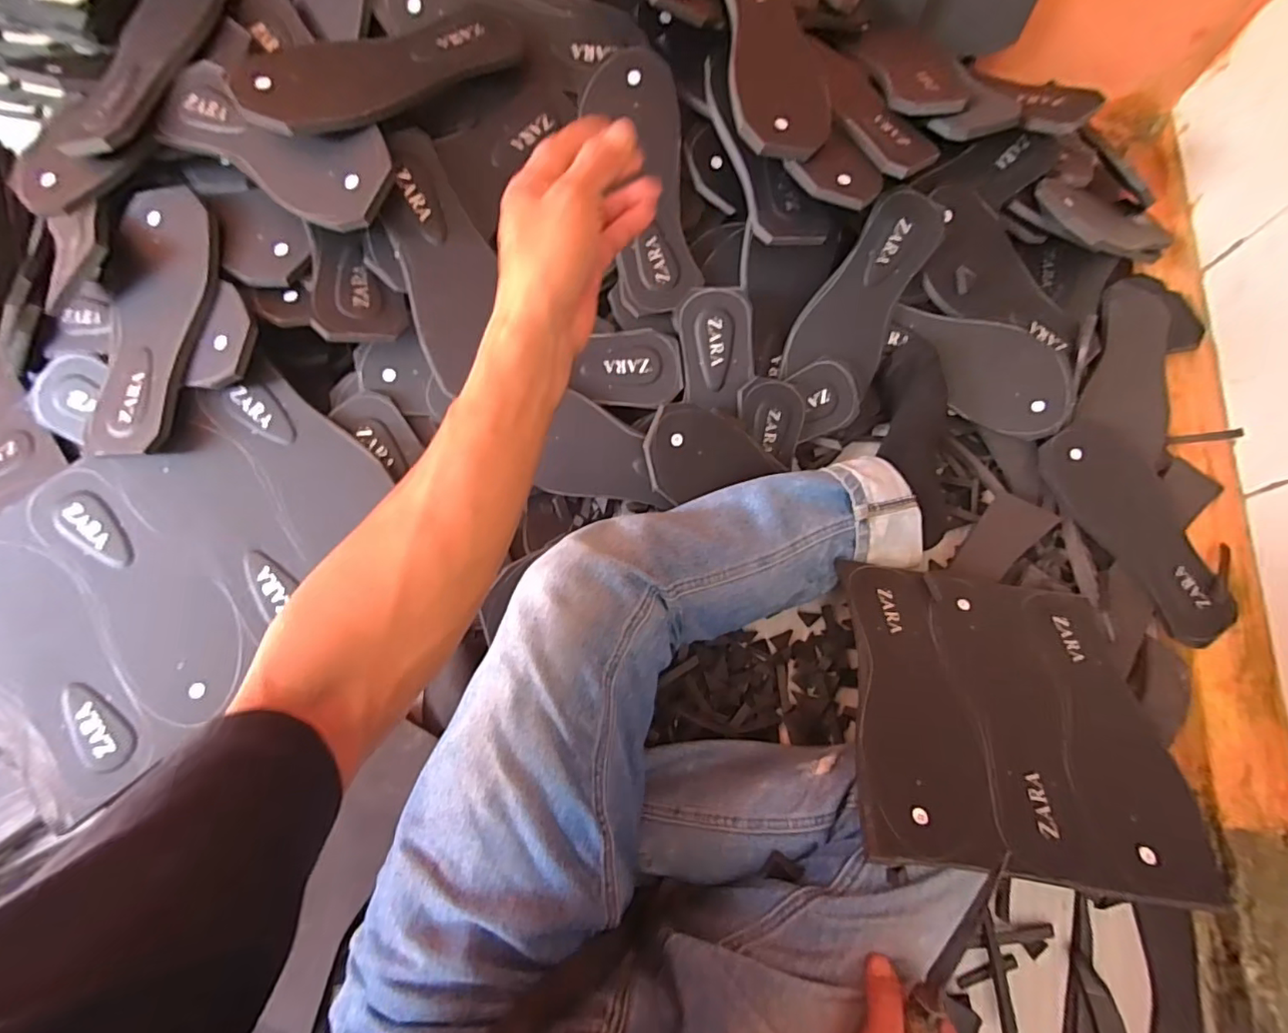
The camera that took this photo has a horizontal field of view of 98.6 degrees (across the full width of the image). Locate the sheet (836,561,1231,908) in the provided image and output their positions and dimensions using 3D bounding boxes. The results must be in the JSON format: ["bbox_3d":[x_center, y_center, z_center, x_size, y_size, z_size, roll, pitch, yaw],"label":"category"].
[{"bbox_3d":[0.301,0.160,0.467,0.261,0.011,0.252,9,50,-1],"label":"sheet"}]

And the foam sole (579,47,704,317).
[{"bbox_3d":[-0.001,-0.336,0.559,0.091,0.012,0.251,-8,95,-4],"label":"foam sole"}]

